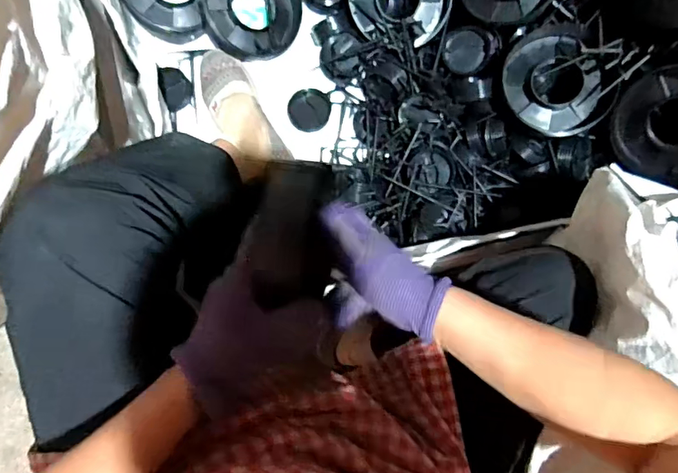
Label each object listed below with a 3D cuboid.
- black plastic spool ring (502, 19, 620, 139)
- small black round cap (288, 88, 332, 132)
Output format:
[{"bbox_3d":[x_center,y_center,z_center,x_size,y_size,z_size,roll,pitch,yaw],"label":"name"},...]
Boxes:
[{"bbox_3d":[0.321,-0.223,0.699,0.150,0.076,0.157,-6,100,19],"label":"black plastic spool ring"},{"bbox_3d":[-0.046,-0.203,0.766,0.068,0.018,0.063,1,85,-8],"label":"small black round cap"}]

